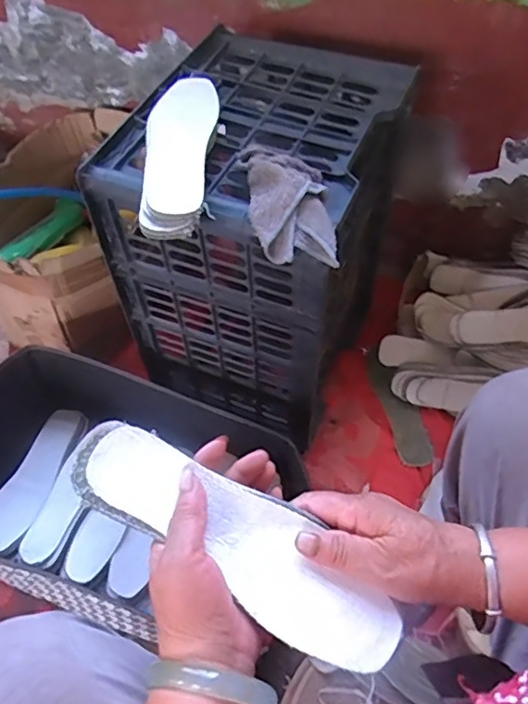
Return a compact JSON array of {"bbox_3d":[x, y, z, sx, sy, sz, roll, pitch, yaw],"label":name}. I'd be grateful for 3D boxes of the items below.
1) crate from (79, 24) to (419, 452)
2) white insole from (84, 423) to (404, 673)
[{"bbox_3d":[-0.013,-0.131,0.776,0.286,0.423,0.355,16,56,13],"label":"crate"},{"bbox_3d":[-0.015,0.117,0.353,0.214,0.020,0.061,33,59,10],"label":"white insole"}]

